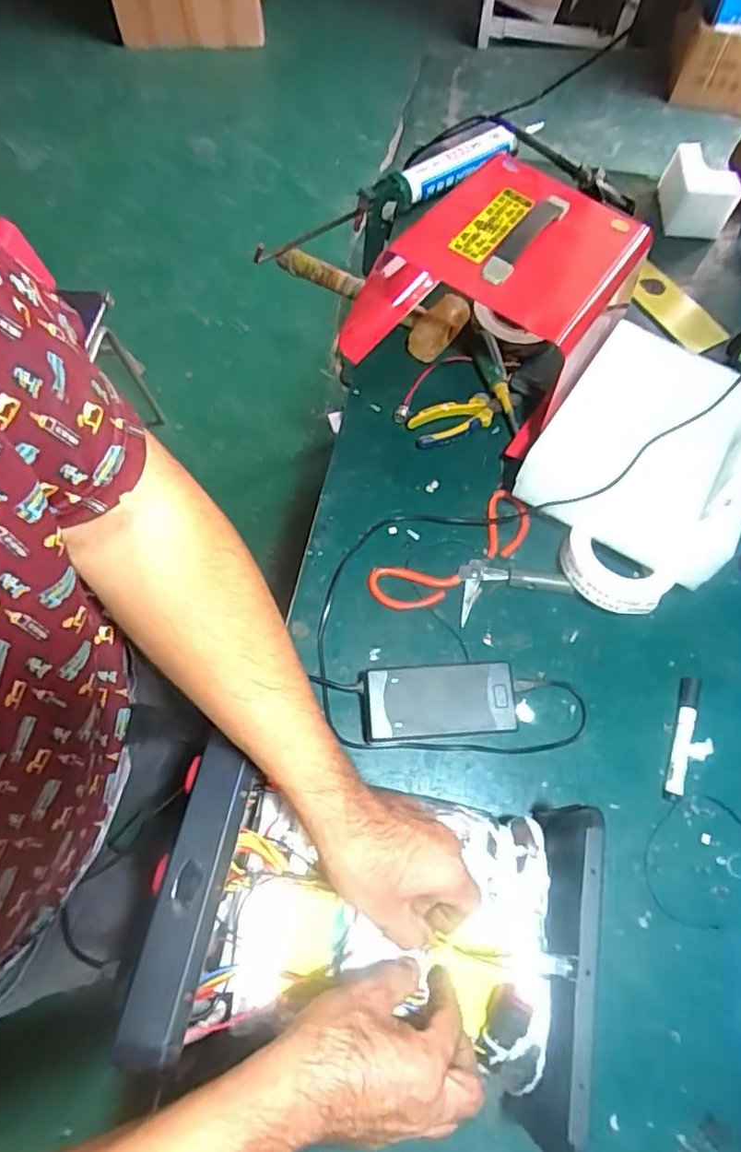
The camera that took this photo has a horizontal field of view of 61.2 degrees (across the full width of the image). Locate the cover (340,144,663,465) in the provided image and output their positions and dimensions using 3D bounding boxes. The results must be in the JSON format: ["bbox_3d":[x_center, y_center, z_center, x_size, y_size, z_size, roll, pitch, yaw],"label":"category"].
[{"bbox_3d":[0.156,-0.372,0.803,0.311,0.197,0.346,29,68,11],"label":"cover"}]

